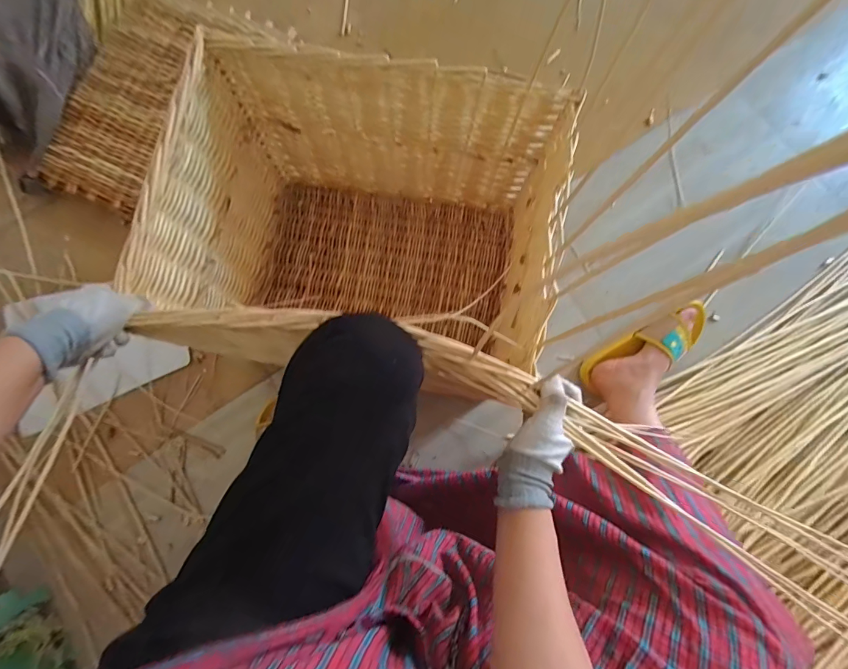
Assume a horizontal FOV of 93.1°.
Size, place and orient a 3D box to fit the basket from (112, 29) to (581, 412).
[{"bbox_3d":[-0.080,-0.143,0.649,0.497,0.345,0.383,10,80,3],"label":"basket"}]

